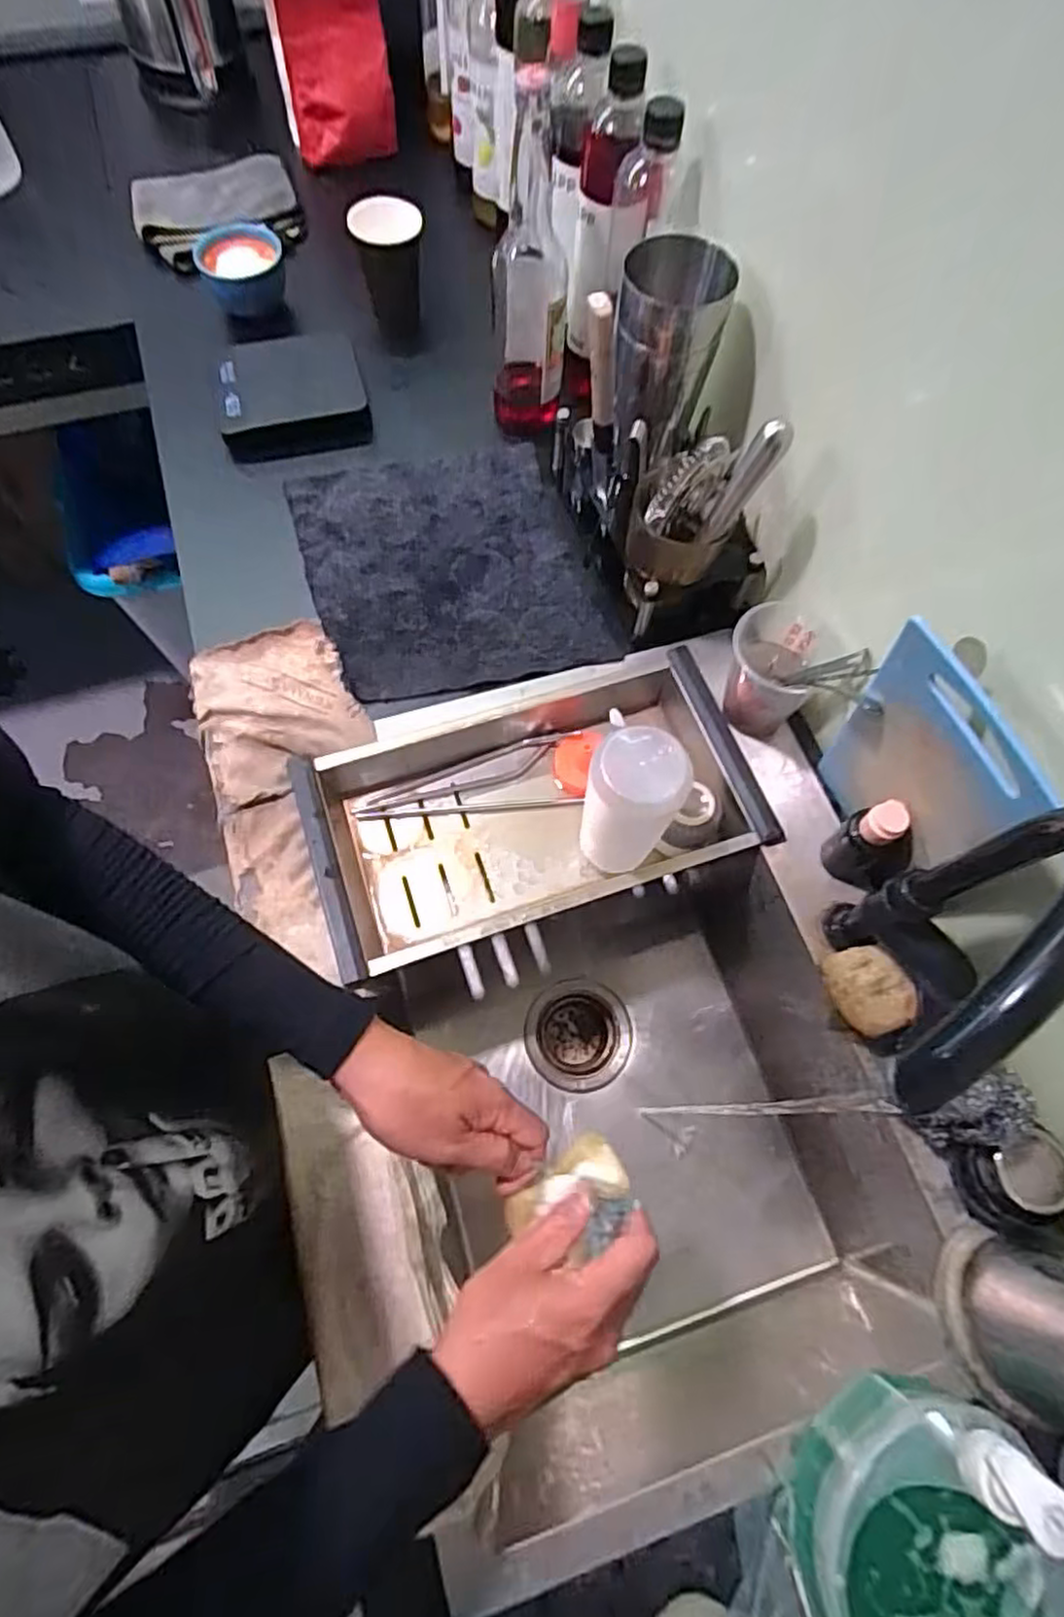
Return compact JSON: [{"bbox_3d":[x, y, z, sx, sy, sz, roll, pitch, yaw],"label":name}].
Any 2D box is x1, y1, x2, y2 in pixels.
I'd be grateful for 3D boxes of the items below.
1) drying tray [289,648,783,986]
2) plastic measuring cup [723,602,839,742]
[{"bbox_3d":[-0.001,0.001,0.625,0.370,0.067,0.197,-17,68,-9],"label":"drying tray"},{"bbox_3d":[0.204,-0.120,0.611,0.075,0.096,0.094,32,70,12],"label":"plastic measuring cup"}]

